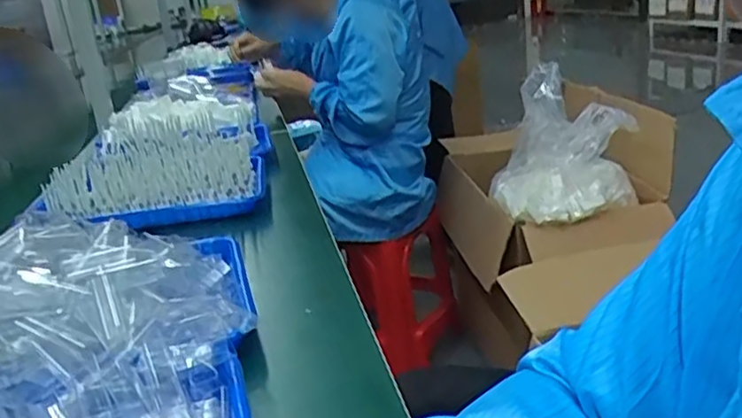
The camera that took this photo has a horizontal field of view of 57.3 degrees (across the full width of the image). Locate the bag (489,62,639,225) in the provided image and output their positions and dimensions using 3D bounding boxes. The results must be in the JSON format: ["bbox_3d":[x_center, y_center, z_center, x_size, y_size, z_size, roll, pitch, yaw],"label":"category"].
[{"bbox_3d":[0.396,-0.138,1.386,0.235,0.294,0.178,-14,19,-20],"label":"bag"}]

